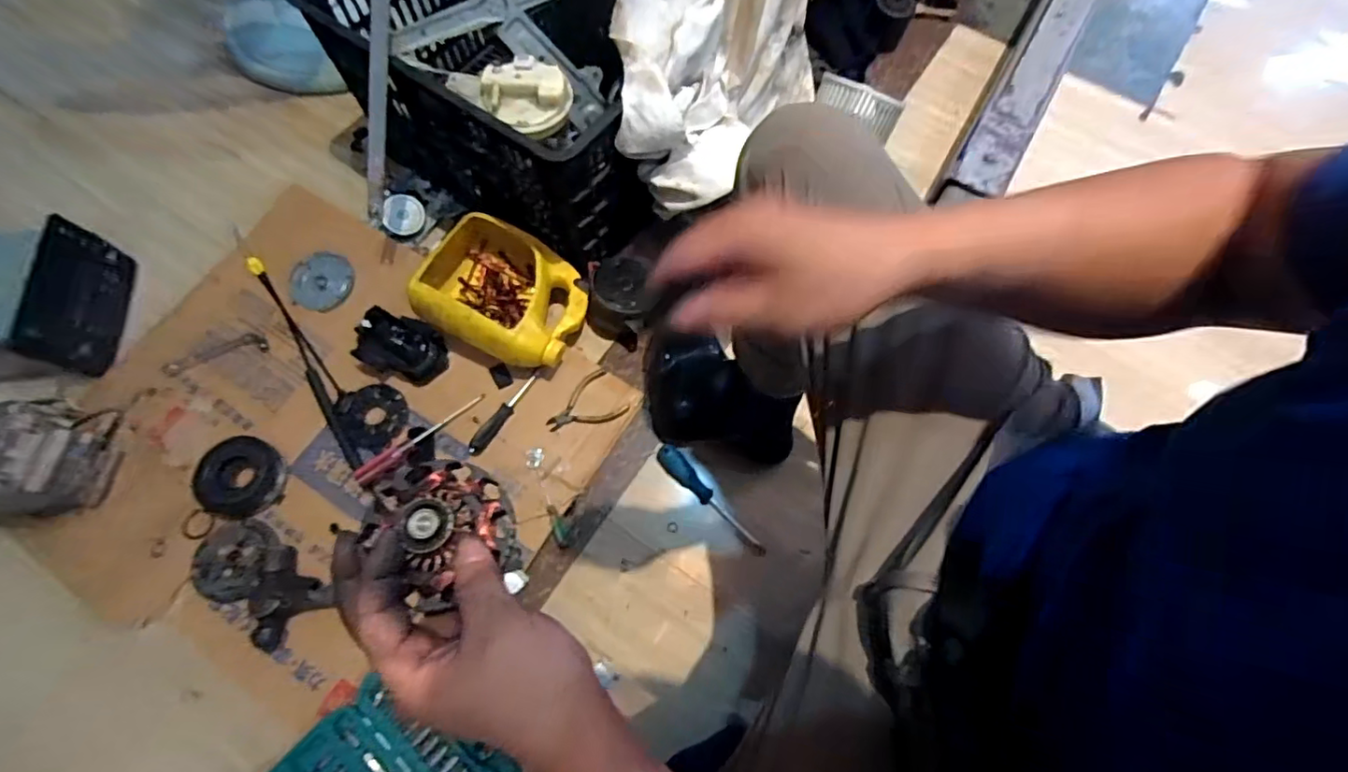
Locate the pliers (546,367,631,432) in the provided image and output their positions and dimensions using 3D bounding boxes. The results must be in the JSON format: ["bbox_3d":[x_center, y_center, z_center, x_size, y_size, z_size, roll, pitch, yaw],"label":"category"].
[{"bbox_3d":[-0.131,0.031,0.845,0.111,0.007,0.078,-33,72,-10],"label":"pliers"}]

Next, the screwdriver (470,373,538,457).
[{"bbox_3d":[-0.242,0.039,0.831,0.020,0.025,0.141,27,60,11],"label":"screwdriver"}]

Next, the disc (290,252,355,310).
[{"bbox_3d":[-0.552,-0.165,0.911,0.092,0.013,0.097,0,69,1],"label":"disc"}]

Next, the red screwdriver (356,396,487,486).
[{"bbox_3d":[-0.354,0.073,0.818,0.197,0.028,0.023,-38,73,-12],"label":"red screwdriver"}]

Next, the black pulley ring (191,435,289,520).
[{"bbox_3d":[-0.589,0.124,0.791,0.095,0.043,0.108,16,71,7],"label":"black pulley ring"}]

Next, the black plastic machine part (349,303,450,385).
[{"bbox_3d":[-0.395,-0.056,0.846,0.119,0.065,0.083,19,71,8],"label":"black plastic machine part"}]

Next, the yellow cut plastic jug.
[{"bbox_3d":[-0.247,-0.138,0.847,0.234,0.110,0.181,22,72,9],"label":"yellow cut plastic jug"}]

